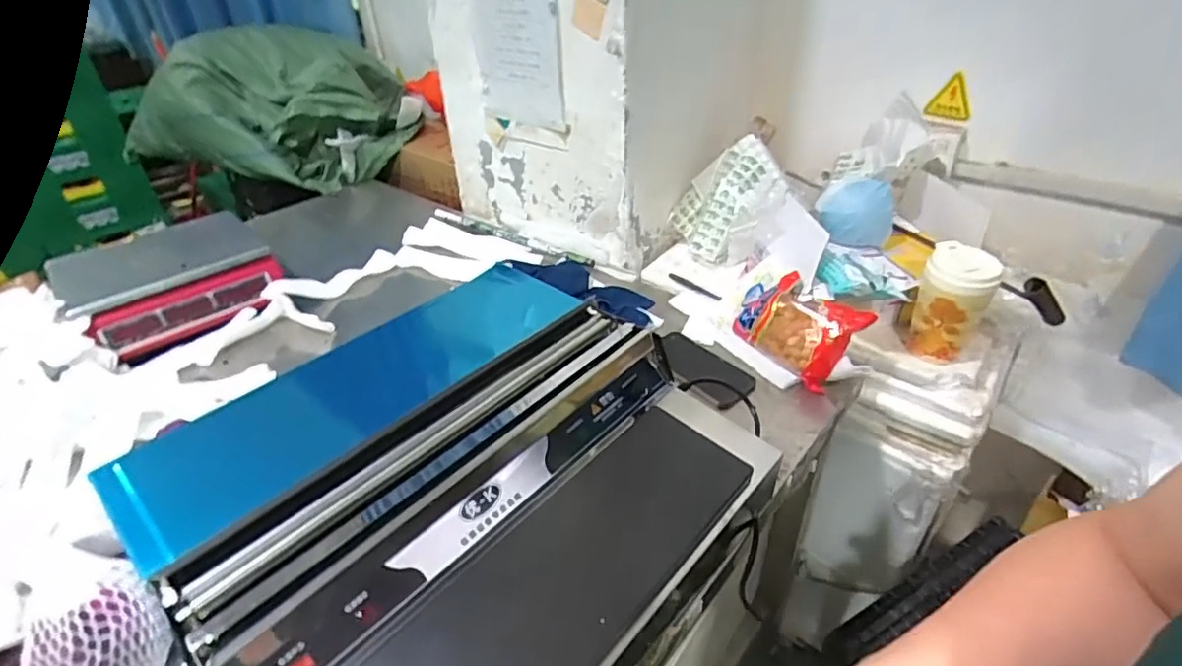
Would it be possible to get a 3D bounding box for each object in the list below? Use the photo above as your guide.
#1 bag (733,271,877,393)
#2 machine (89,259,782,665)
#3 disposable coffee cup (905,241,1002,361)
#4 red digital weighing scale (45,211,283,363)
[{"bbox_3d":[0.285,-0.018,0.841,0.036,0.126,0.178,21,16,-49],"label":"bag"},{"bbox_3d":[-0.128,0.165,0.602,0.435,0.211,0.475,27,45,34],"label":"machine"},{"bbox_3d":[0.489,-0.036,0.802,0.081,0.153,0.080,-2,36,1],"label":"disposable coffee cup"},{"bbox_3d":[-0.700,-0.091,0.988,0.293,0.094,0.236,-31,44,-33],"label":"red digital weighing scale"}]

